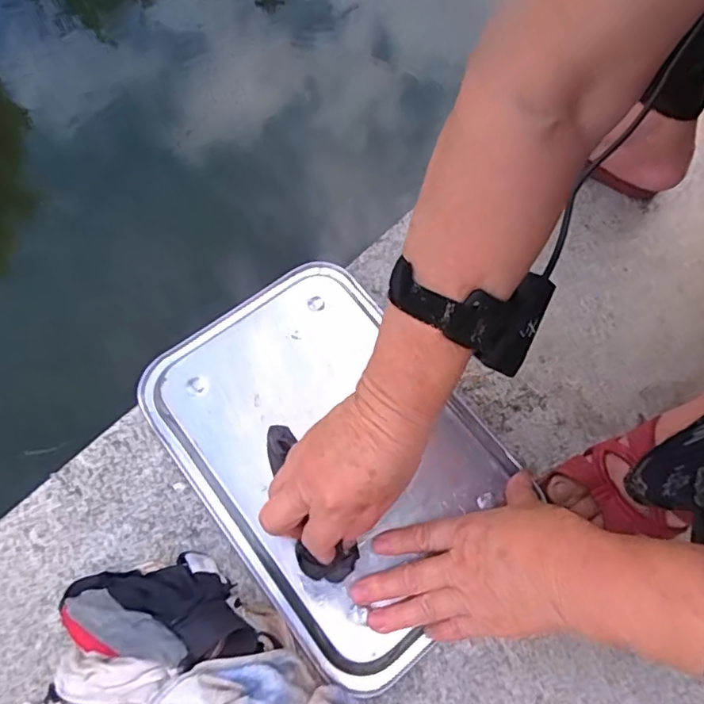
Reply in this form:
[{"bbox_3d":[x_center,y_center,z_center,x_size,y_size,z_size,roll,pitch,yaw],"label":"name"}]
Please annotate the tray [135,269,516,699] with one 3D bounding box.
[{"bbox_3d":[-0.015,0.075,0.456,0.215,0.033,0.309,-36,73,-13],"label":"tray"}]

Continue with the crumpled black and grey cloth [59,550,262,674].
[{"bbox_3d":[-0.132,0.182,0.392,0.123,0.058,0.069,-11,69,-5],"label":"crumpled black and grey cloth"}]

